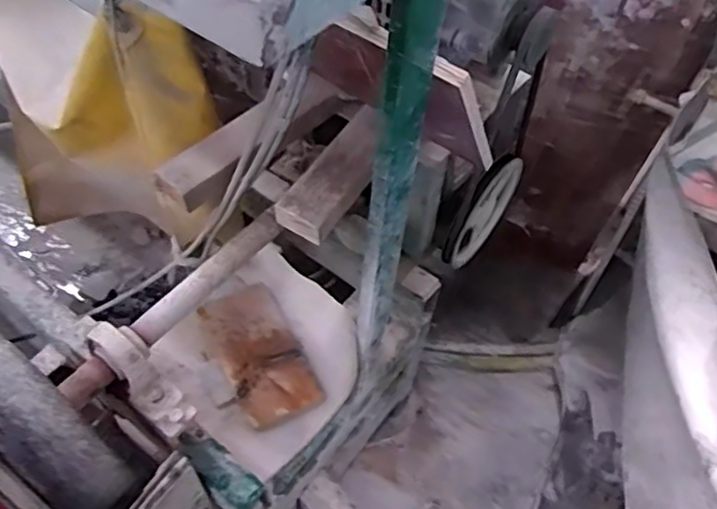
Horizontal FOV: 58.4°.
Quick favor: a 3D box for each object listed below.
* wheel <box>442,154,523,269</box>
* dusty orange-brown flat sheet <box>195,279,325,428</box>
[{"bbox_3d":[0.211,-0.069,1.090,0.022,0.216,0.199,34,59,21],"label":"wheel"},{"bbox_3d":[-0.160,0.159,1.044,0.126,0.026,0.244,-22,57,-17],"label":"dusty orange-brown flat sheet"}]

